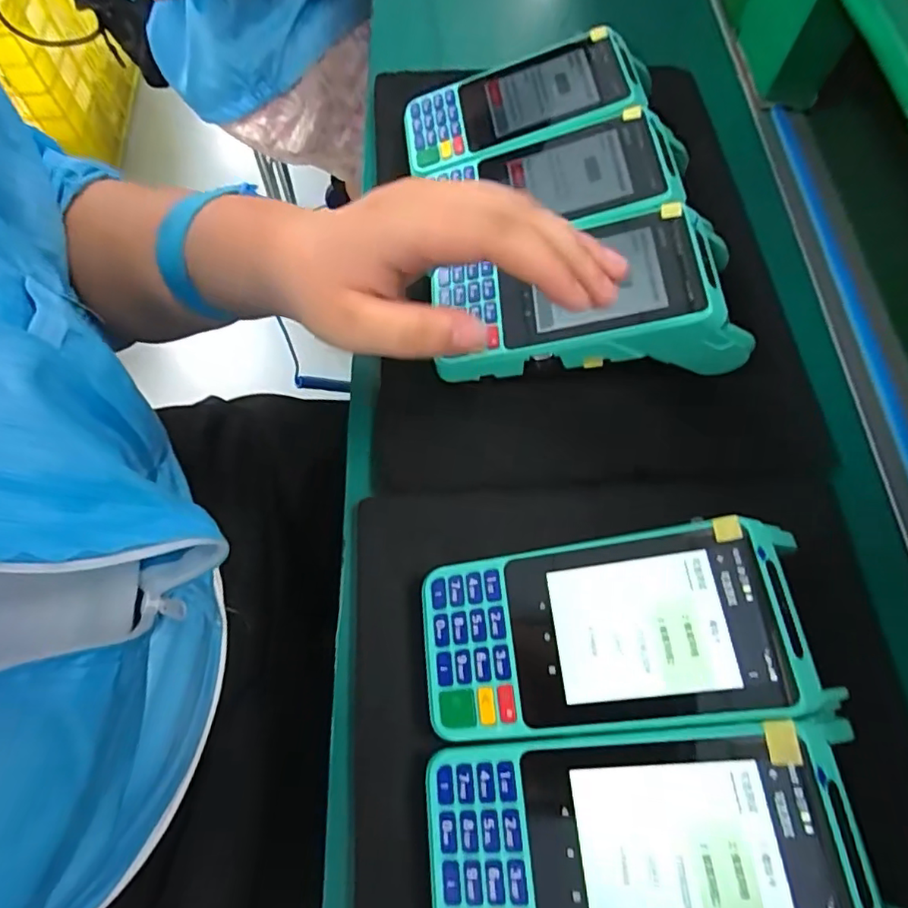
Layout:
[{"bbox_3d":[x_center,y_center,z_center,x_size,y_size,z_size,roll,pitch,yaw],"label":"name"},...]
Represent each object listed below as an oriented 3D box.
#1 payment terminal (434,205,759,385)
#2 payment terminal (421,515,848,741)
[{"bbox_3d":[0.073,-0.088,0.303,0.162,0.051,0.075,-1,67,-2],"label":"payment terminal"},{"bbox_3d":[0.062,0.074,0.240,0.149,0.031,0.079,-11,66,13],"label":"payment terminal"}]

